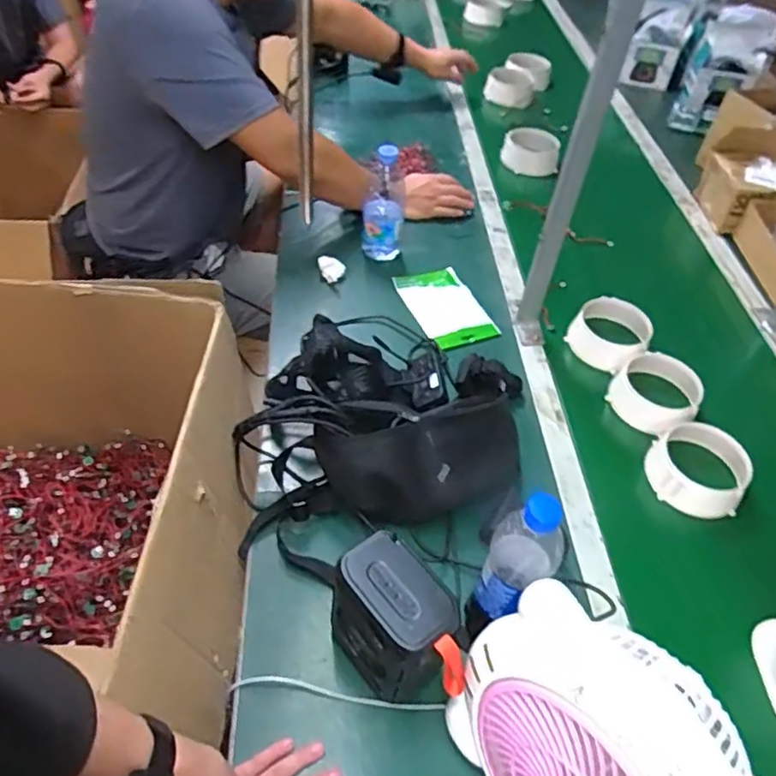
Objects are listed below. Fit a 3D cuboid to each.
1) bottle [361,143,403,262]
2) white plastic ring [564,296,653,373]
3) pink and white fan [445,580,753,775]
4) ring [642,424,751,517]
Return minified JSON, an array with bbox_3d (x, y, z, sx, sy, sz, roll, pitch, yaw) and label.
[{"bbox_3d":[-0.008,-0.309,1.067,0.069,0.193,0.053,7,48,-1],"label":"bottle"},{"bbox_3d":[0.357,-0.089,1.015,0.118,0.055,0.116,3,48,-4],"label":"white plastic ring"},{"bbox_3d":[0.178,0.303,0.502,0.140,0.257,0.253,-20,54,-23],"label":"pink and white fan"},{"bbox_3d":[0.419,0.107,0.855,0.118,0.059,0.112,3,49,-3],"label":"ring"}]

